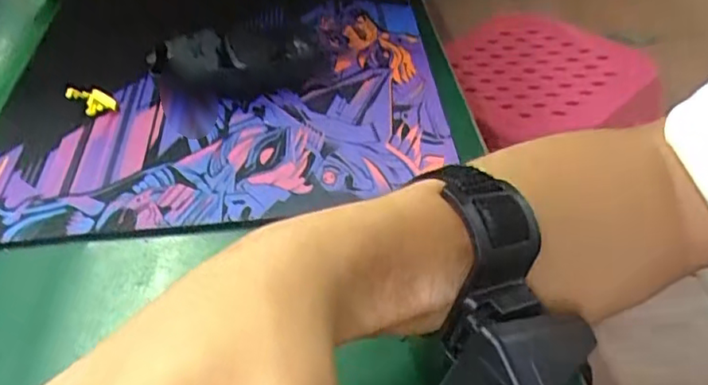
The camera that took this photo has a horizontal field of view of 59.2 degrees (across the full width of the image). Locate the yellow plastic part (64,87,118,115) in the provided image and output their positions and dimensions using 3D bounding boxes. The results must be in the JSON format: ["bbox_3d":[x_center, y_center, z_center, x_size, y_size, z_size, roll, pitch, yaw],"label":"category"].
[{"bbox_3d":[-0.172,-0.062,0.410,0.029,0.016,0.020,26,50,30],"label":"yellow plastic part"}]

